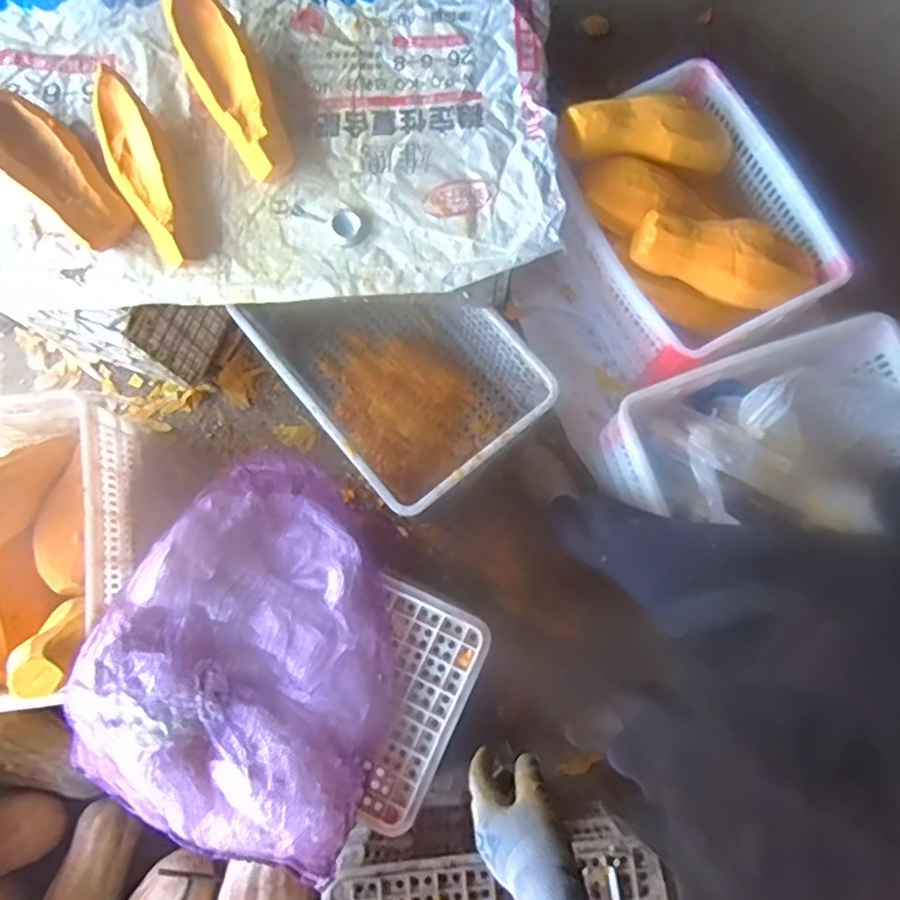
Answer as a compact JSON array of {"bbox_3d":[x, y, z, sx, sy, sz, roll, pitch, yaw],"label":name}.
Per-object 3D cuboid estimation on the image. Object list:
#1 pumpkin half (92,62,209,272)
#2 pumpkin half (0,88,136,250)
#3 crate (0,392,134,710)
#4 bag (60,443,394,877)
[{"bbox_3d":[-0.492,-0.451,1.029,0.103,0.067,0.322,-25,80,-5],"label":"pumpkin half"},{"bbox_3d":[-0.635,-0.453,1.005,0.117,0.088,0.306,-42,96,-7],"label":"pumpkin half"},{"bbox_3d":[-0.755,0.166,1.100,0.369,0.261,0.514,-5,79,-1],"label":"crate"},{"bbox_3d":[-0.274,0.310,0.943,0.435,0.122,0.524,29,80,6],"label":"bag"}]

